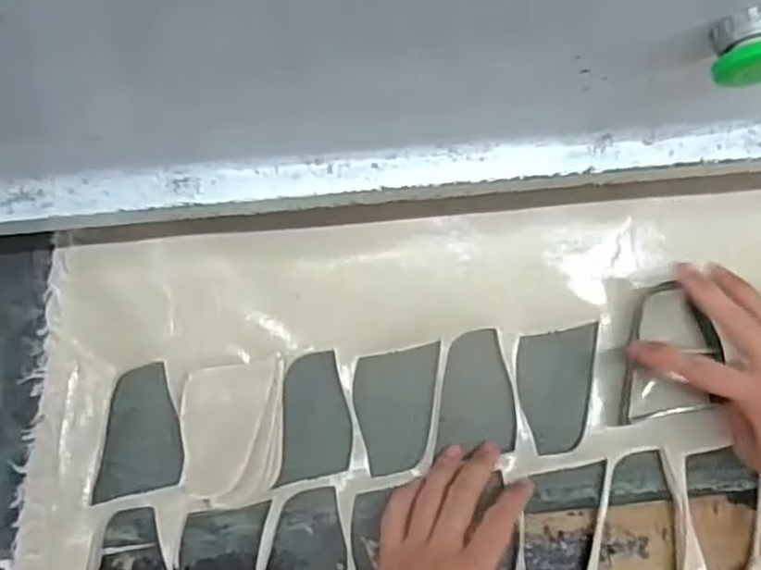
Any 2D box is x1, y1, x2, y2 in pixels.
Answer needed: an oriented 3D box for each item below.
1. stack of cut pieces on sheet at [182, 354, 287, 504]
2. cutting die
[{"bbox_3d":[-0.102,0.103,0.507,0.070,0.027,0.093,-4,78,-3],"label":"stack of cut pieces on sheet"},{"bbox_3d":[0.204,0.050,0.514,0.058,0.043,0.099,4,82,0],"label":"cutting die"}]

